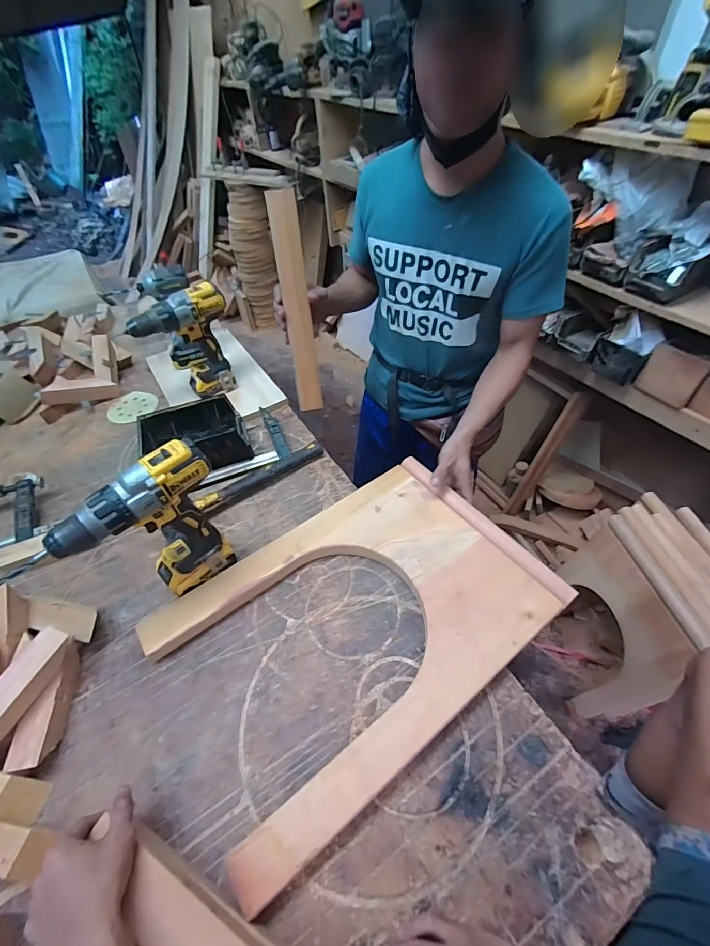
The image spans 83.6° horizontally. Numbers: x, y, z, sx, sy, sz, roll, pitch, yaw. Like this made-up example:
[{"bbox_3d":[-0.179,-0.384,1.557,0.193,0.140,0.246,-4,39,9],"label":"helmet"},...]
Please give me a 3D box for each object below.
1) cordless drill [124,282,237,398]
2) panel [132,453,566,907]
[{"bbox_3d":[-0.376,-0.288,0.907,0.202,0.223,0.095,-31,54,-22],"label":"cordless drill"},{"bbox_3d":[0.013,0.210,0.610,0.540,0.047,0.386,-31,56,-19],"label":"panel"}]

